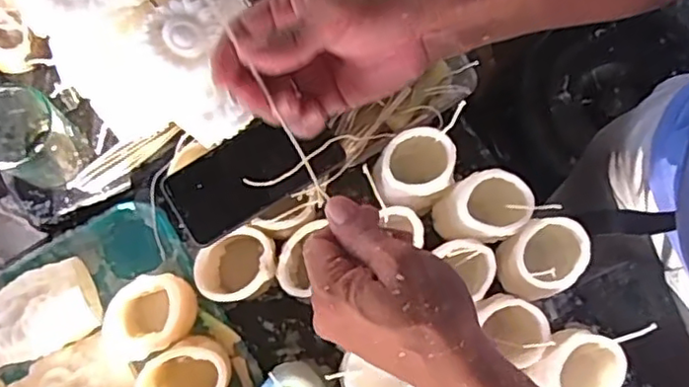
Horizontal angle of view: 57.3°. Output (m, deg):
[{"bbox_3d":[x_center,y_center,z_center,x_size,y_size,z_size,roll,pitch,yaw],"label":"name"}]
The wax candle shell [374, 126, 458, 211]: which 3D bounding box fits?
[{"bbox_3d":[0.066,-0.020,0.612,0.066,0.092,0.064,0,78,-1],"label":"wax candle shell"}]

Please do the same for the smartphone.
[{"bbox_3d":[-0.083,-0.021,0.573,0.158,0.012,0.073,-30,80,-7],"label":"smartphone"}]

